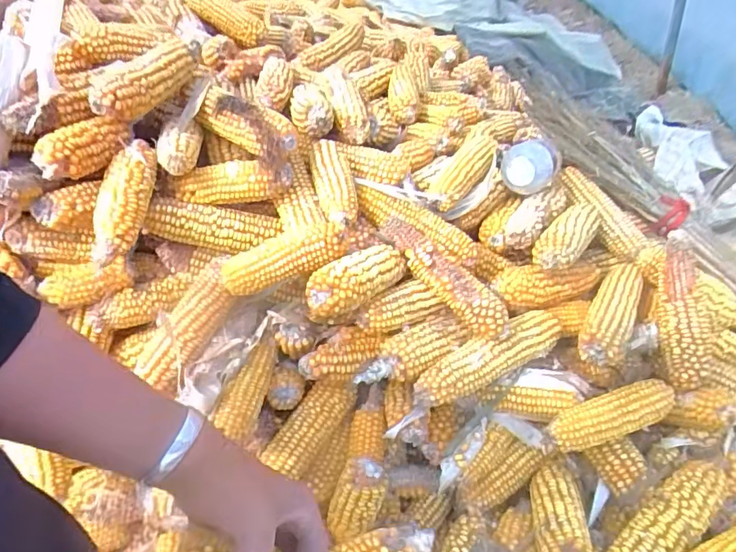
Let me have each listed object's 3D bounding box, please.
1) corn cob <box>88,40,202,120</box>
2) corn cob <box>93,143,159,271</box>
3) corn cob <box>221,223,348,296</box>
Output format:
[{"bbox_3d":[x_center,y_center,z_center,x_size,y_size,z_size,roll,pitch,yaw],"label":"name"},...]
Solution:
[{"bbox_3d":[-0.231,-0.216,0.561,0.044,0.040,0.172,11,45,7],"label":"corn cob"},{"bbox_3d":[-0.238,-0.073,0.516,0.036,0.035,0.134,8,71,4],"label":"corn cob"},{"bbox_3d":[-0.085,-0.018,0.528,0.132,0.036,0.036,-21,47,2],"label":"corn cob"}]

